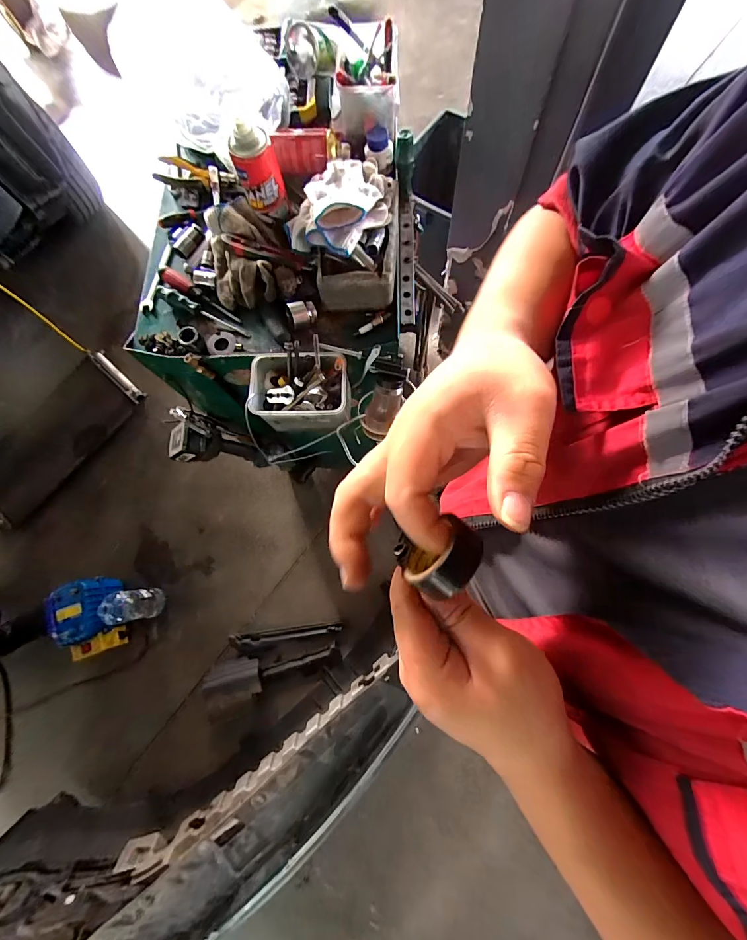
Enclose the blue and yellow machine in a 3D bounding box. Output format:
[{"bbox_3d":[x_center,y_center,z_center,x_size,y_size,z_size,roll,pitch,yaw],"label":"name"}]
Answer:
[{"bbox_3d":[-0.973,0.504,1.273,0.158,0.187,0.254,-17,75,-4],"label":"blue and yellow machine"}]

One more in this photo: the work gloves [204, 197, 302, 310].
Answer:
[{"bbox_3d":[-0.222,-0.374,0.640,0.144,0.061,0.214,-23,76,-1],"label":"work gloves"}]

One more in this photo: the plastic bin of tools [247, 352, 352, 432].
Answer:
[{"bbox_3d":[-0.119,-0.127,0.638,0.160,0.098,0.117,1,76,5],"label":"plastic bin of tools"}]

